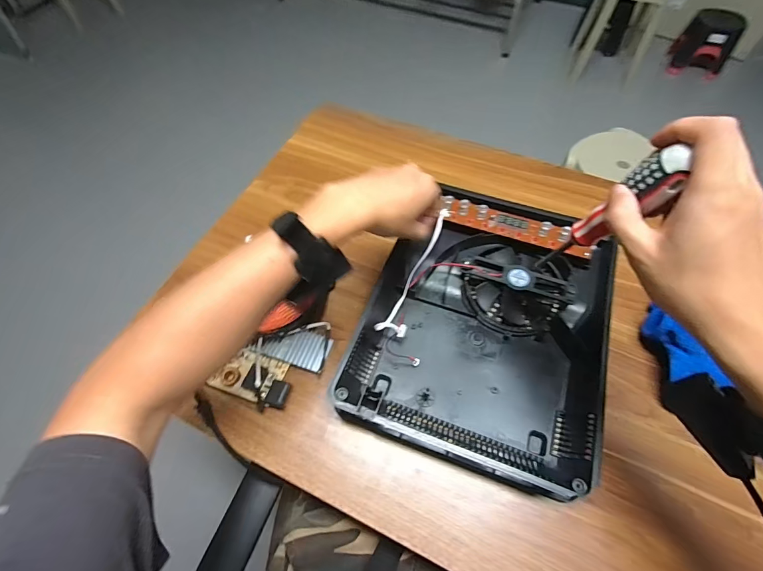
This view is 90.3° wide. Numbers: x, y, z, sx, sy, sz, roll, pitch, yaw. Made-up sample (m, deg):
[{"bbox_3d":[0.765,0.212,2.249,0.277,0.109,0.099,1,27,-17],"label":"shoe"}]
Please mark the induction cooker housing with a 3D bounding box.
[{"bbox_3d":[0.128,0.042,0.464,0.271,0.062,0.329,18,62,11],"label":"induction cooker housing"}]

